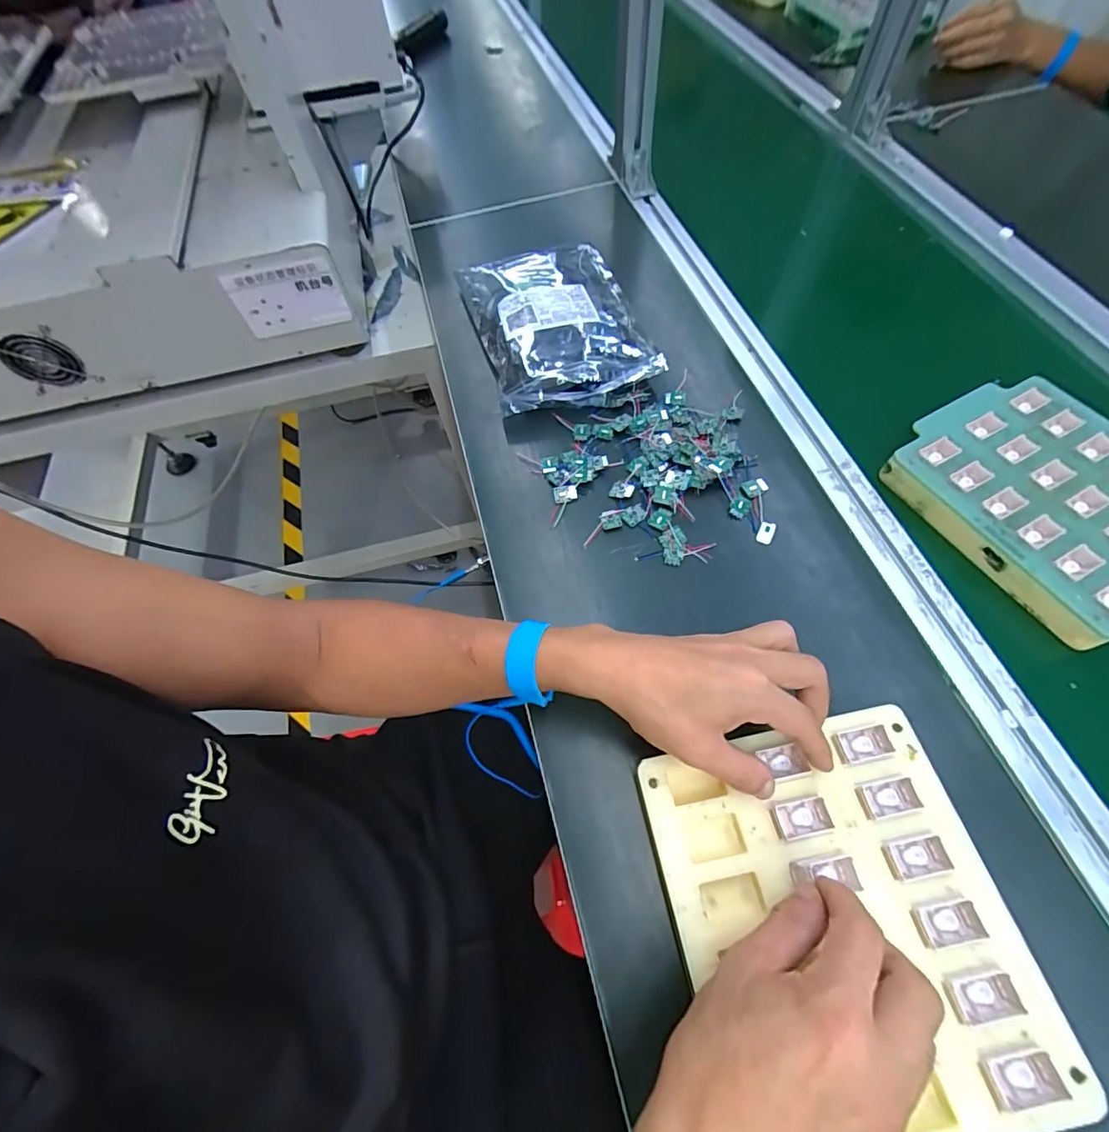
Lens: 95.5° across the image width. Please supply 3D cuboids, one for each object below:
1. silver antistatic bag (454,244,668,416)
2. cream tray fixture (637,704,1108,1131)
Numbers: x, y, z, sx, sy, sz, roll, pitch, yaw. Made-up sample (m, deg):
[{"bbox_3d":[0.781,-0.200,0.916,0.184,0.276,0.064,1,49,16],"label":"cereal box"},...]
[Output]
[{"bbox_3d":[-0.002,-0.273,0.546,0.166,0.037,0.250,-17,62,-5],"label":"silver antistatic bag"},{"bbox_3d":[0.159,0.196,0.285,0.177,0.021,0.196,-11,61,-4],"label":"cream tray fixture"}]

